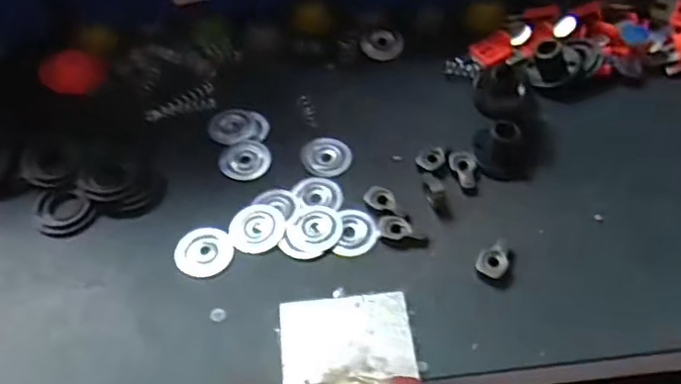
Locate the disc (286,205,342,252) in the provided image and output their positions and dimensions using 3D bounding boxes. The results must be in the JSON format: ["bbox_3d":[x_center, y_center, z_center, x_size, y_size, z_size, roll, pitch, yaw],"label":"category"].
[{"bbox_3d":[-0.017,0.022,0.394,0.034,0.004,0.034,-2,53,2],"label":"disc"}]

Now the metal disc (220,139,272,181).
[{"bbox_3d":[-0.067,-0.023,0.430,0.036,0.004,0.033,-2,53,2],"label":"metal disc"}]

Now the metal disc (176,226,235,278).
[{"bbox_3d":[-0.087,0.038,0.387,0.034,0.005,0.036,-2,53,2],"label":"metal disc"}]

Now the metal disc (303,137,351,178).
[{"bbox_3d":[-0.010,-0.025,0.428,0.035,0.004,0.033,-2,53,2],"label":"metal disc"}]

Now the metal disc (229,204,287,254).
[{"bbox_3d":[-0.054,0.024,0.396,0.036,0.004,0.036,-2,53,3],"label":"metal disc"}]

